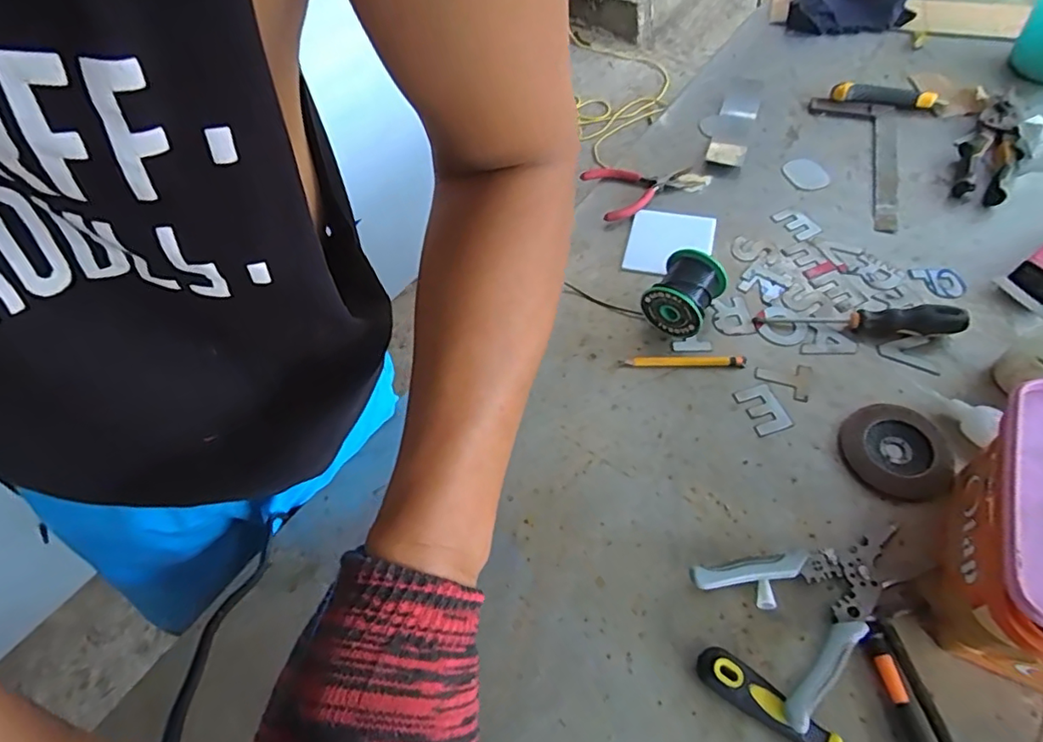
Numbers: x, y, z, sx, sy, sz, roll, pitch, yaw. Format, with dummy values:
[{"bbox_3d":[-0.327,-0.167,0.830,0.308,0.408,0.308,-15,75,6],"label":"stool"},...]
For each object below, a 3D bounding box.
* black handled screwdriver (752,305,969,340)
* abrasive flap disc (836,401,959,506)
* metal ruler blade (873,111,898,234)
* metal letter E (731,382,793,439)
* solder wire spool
[{"bbox_3d":[0.360,-0.053,0.606,0.201,0.029,0.029,5,59,8],"label":"black handled screwdriver"},{"bbox_3d":[0.356,0.076,0.538,0.091,0.008,0.094,-2,58,3],"label":"abrasive flap disc"},{"bbox_3d":[0.475,-0.262,0.738,0.027,0.008,0.224,12,61,14],"label":"metal ruler blade"},{"bbox_3d":[0.246,0.039,0.577,0.038,0.004,0.053,-18,58,-7],"label":"metal letter E"},{"bbox_3d":[0.180,-0.086,0.624,0.067,0.069,0.076,28,64,20],"label":"solder wire spool"}]

